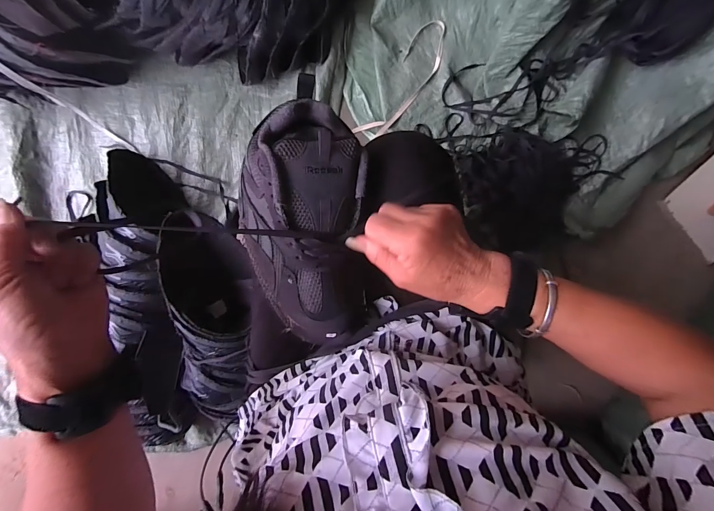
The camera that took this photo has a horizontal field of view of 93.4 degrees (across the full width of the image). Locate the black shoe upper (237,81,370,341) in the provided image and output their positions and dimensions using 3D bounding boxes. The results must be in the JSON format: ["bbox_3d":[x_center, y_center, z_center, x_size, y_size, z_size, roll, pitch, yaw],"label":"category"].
[{"bbox_3d":[-0.055,-0.031,0.340,0.124,0.075,0.255,-4,102,-3],"label":"black shoe upper"}]

